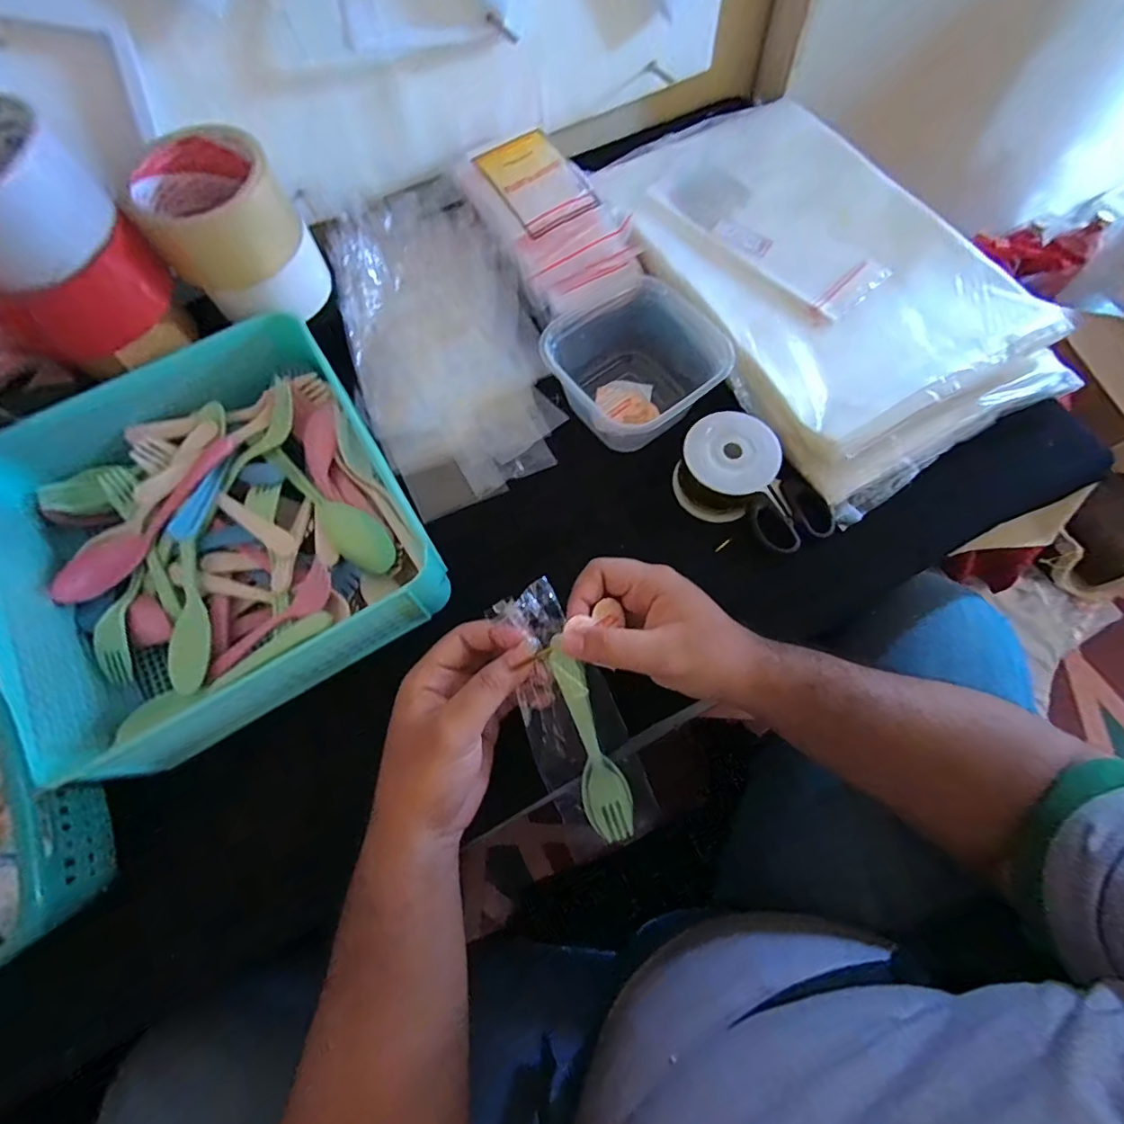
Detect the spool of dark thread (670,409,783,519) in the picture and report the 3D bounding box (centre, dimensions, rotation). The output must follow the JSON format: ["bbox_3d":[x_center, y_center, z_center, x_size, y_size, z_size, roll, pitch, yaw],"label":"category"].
[{"bbox_3d":[0.121,-0.069,0.392,0.065,0.050,0.067,-1,69,1],"label":"spool of dark thread"}]

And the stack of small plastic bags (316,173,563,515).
[{"bbox_3d":[-0.098,-0.184,0.439,0.151,0.024,0.283,-18,79,-9],"label":"stack of small plastic bags"}]

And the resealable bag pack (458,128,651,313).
[{"bbox_3d":[-0.006,-0.295,0.447,0.104,0.035,0.159,-28,71,-8],"label":"resealable bag pack"}]

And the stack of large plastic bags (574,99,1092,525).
[{"bbox_3d":[0.209,-0.256,0.455,0.247,0.041,0.401,-28,71,-8],"label":"stack of large plastic bags"}]

